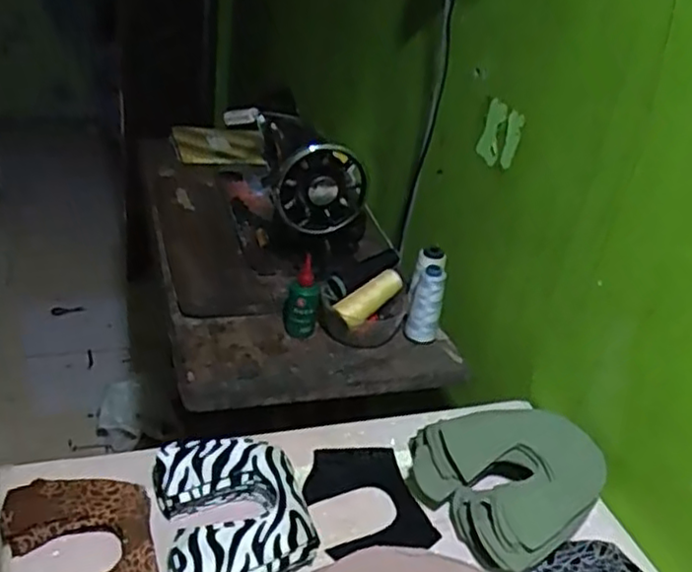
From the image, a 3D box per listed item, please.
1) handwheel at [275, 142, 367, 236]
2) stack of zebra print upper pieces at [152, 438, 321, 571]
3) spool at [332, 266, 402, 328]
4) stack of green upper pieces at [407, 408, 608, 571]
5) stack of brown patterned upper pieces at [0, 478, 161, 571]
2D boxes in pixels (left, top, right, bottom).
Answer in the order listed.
[{"bbox_3d":[-0.036,-0.142,1.013,0.132,0.130,0.038,0,32,-15],"label":"handwheel"},{"bbox_3d":[-0.107,0.221,0.675,0.133,0.055,0.159,-4,33,-20],"label":"stack of zebra print upper pieces"},{"bbox_3d":[0.032,0.018,0.985,0.111,0.033,0.035,-36,47,-23],"label":"spool"},{"bbox_3d":[0.174,0.196,0.752,0.181,0.060,0.183,-14,38,-33],"label":"stack of green upper pieces"},{"bbox_3d":[-0.242,0.243,0.634,0.131,0.028,0.167,-5,34,-22],"label":"stack of brown patterned upper pieces"}]

